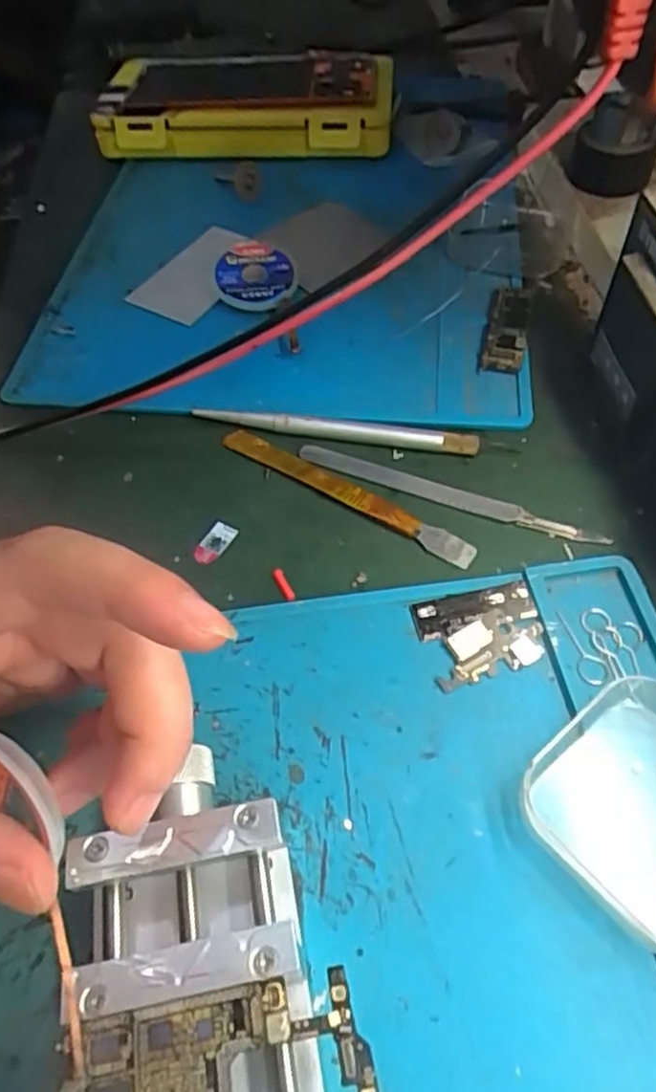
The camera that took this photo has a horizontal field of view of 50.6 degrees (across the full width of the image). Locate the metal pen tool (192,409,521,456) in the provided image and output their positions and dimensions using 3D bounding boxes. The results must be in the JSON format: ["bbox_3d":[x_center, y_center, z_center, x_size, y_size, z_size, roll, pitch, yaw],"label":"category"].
[{"bbox_3d":[0.010,-0.051,0.306,0.140,0.009,0.008,7,54,9],"label":"metal pen tool"}]

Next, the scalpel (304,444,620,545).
[{"bbox_3d":[0.048,-0.022,0.286,0.128,0.005,0.009,19,57,17],"label":"scalpel"}]

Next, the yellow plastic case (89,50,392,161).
[{"bbox_3d":[-0.056,-0.302,0.473,0.194,0.037,0.110,1,54,5],"label":"yellow plastic case"}]

